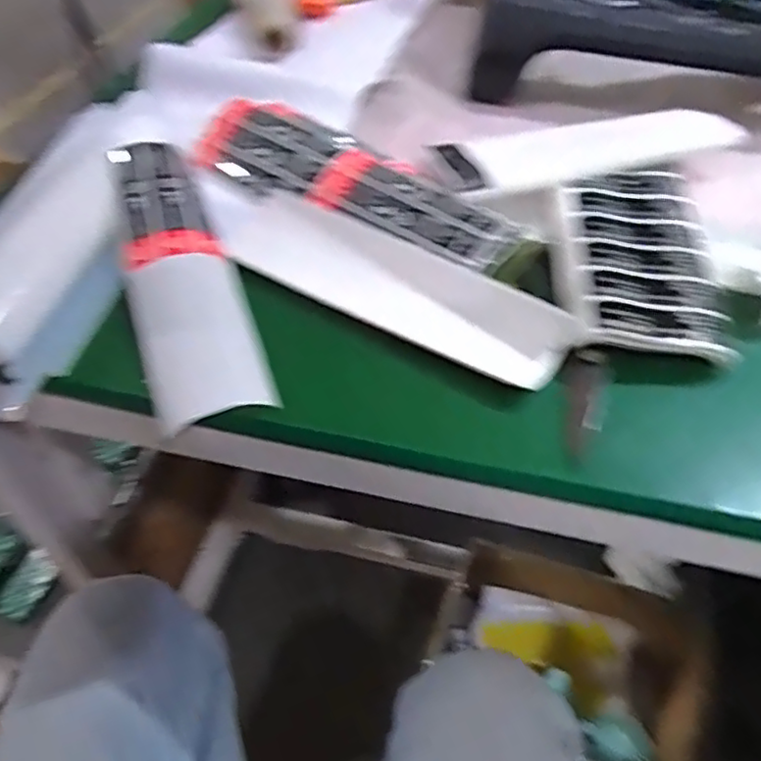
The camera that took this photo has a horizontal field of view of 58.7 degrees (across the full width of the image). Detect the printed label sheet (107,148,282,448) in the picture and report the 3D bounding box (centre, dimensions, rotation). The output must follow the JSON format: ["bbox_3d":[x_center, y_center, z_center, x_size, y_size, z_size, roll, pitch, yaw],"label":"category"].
[{"bbox_3d":[-0.141,-0.082,0.469,0.075,0.051,0.212,-16,65,-11],"label":"printed label sheet"}]

